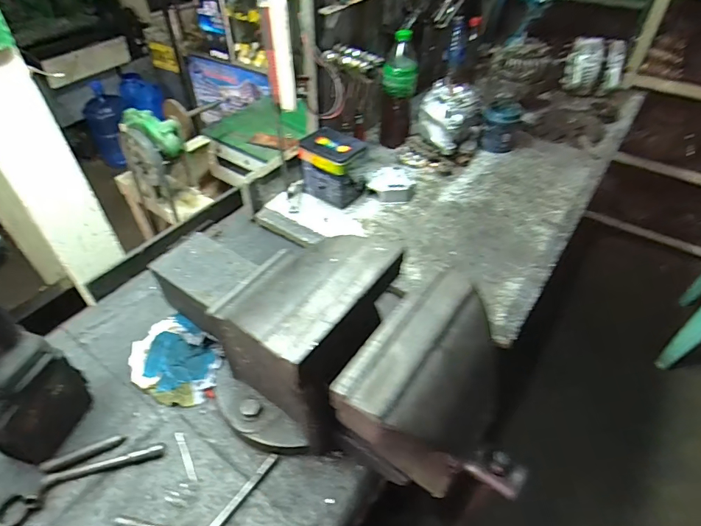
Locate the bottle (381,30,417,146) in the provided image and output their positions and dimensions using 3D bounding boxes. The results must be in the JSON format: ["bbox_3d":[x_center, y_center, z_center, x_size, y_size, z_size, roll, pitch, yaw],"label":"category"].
[{"bbox_3d":[0.116,-0.407,1.023,0.082,0.254,0.073,4,47,5],"label":"bottle"}]

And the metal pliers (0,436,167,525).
[{"bbox_3d":[-0.359,0.275,0.573,0.195,0.022,0.065,-21,48,-20],"label":"metal pliers"}]

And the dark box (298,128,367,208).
[{"bbox_3d":[-0.036,-0.212,0.940,0.130,0.128,0.105,24,52,22],"label":"dark box"}]

